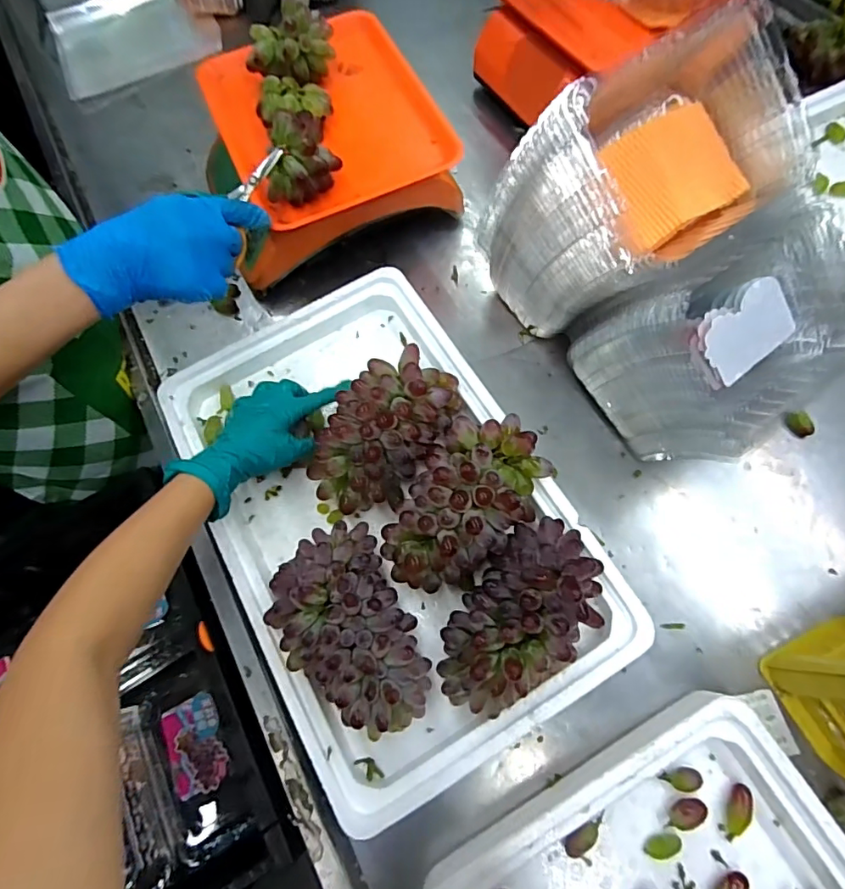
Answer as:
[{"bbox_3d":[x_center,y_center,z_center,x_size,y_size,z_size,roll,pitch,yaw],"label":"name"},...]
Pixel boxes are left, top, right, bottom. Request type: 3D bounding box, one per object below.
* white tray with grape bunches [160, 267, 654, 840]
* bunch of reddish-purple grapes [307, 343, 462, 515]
[{"bbox_3d":[-0.042,0.047,0.469,0.297,0.099,0.470,-29,69,-8],"label":"white tray with grape bunches"},{"bbox_3d":[-0.036,-0.014,0.489,0.095,0.090,0.164,28,69,14],"label":"bunch of reddish-purple grapes"}]

